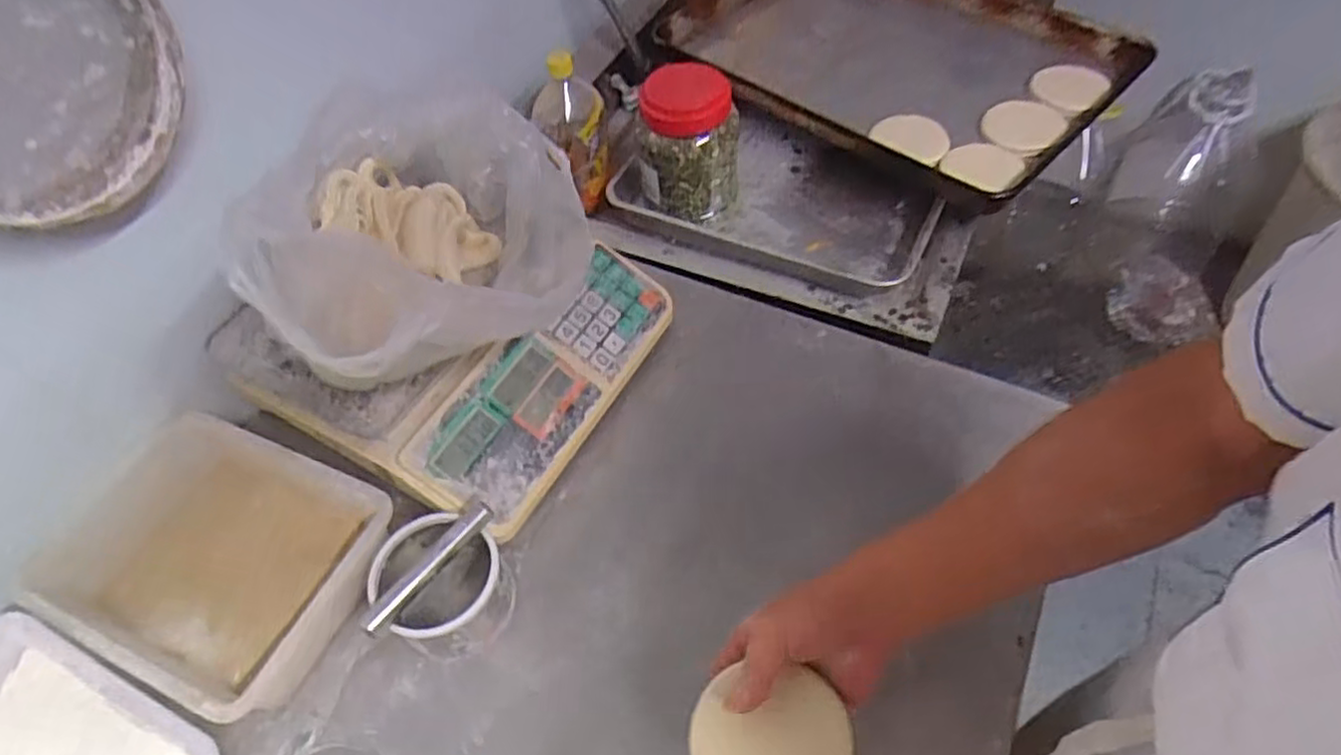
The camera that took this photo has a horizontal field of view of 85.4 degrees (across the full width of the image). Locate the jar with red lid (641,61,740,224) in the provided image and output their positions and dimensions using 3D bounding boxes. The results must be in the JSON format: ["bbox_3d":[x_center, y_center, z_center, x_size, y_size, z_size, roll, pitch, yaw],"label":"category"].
[{"bbox_3d":[0.024,-0.284,0.906,0.119,0.179,0.110,1,52,6],"label":"jar with red lid"}]

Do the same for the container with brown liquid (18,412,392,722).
[{"bbox_3d":[-0.394,0.161,0.643,0.250,0.078,0.199,18,56,18],"label":"container with brown liquid"}]

